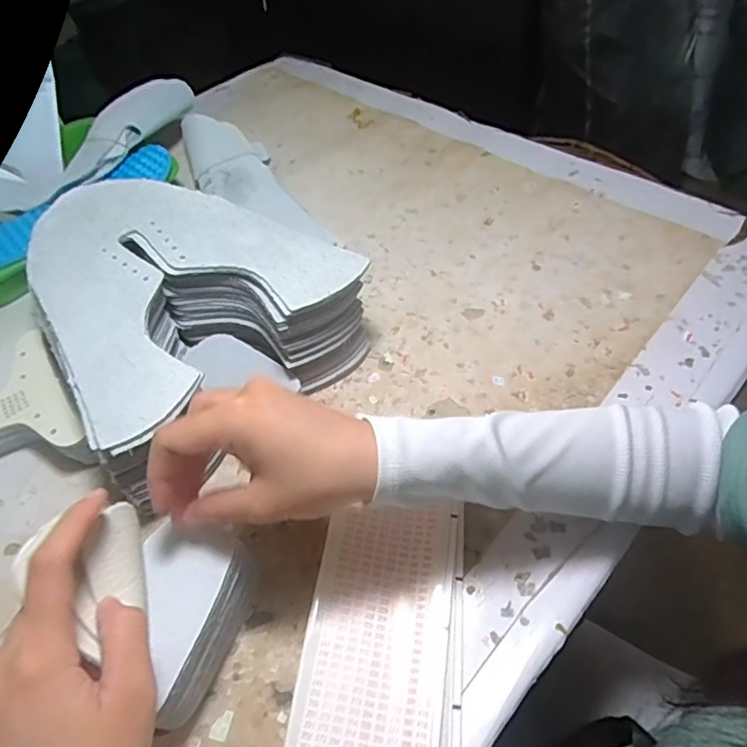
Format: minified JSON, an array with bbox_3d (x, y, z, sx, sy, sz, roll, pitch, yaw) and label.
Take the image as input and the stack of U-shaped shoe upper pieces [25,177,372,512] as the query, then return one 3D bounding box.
[{"bbox_3d":[-0.160,-0.058,0.461,0.202,0.085,0.256,-38,58,-22],"label":"stack of U-shaped shoe upper pieces"}]

